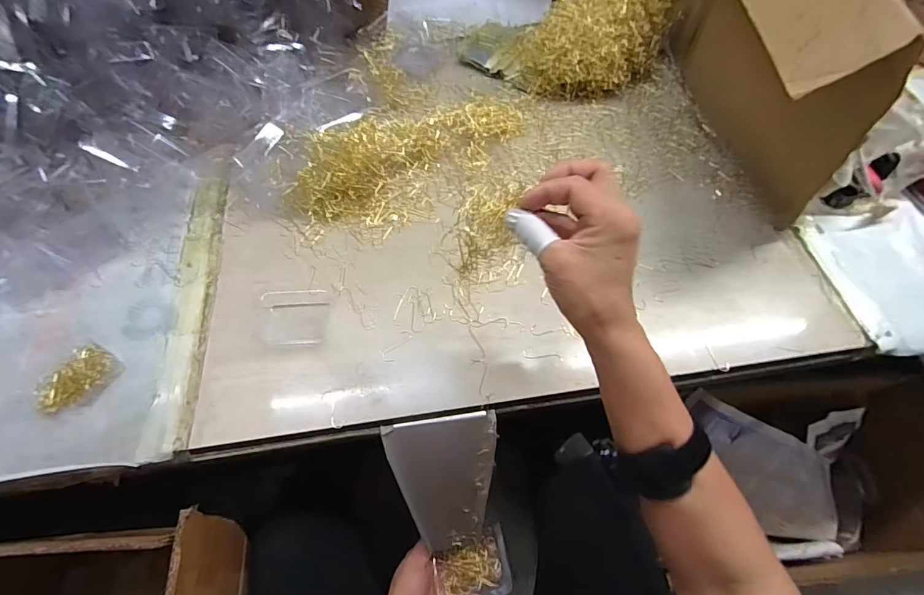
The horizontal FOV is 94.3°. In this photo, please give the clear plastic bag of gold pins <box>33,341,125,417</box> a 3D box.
[{"bbox_3d":[-0.382,0.085,0.427,0.049,0.014,0.073,24,62,11],"label":"clear plastic bag of gold pins"}]

